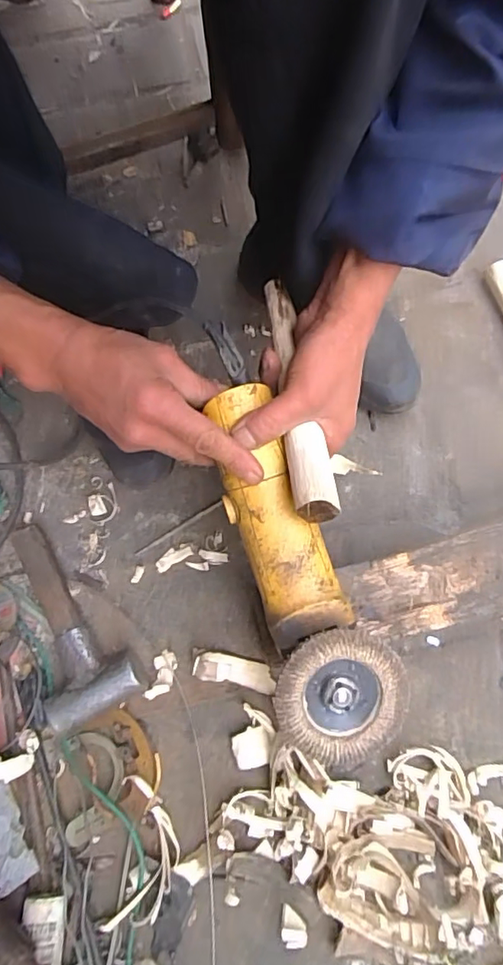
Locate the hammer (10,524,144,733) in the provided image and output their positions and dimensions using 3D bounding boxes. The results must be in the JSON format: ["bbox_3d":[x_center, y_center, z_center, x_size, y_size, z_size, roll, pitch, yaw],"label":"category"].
[{"bbox_3d":[-0.186,0.129,0.529,0.085,0.032,0.195,-28,76,-7],"label":"hammer"}]

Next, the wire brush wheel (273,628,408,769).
[{"bbox_3d":[0.064,0.154,0.388,0.091,0.012,0.096,0,94,-4],"label":"wire brush wheel"}]

